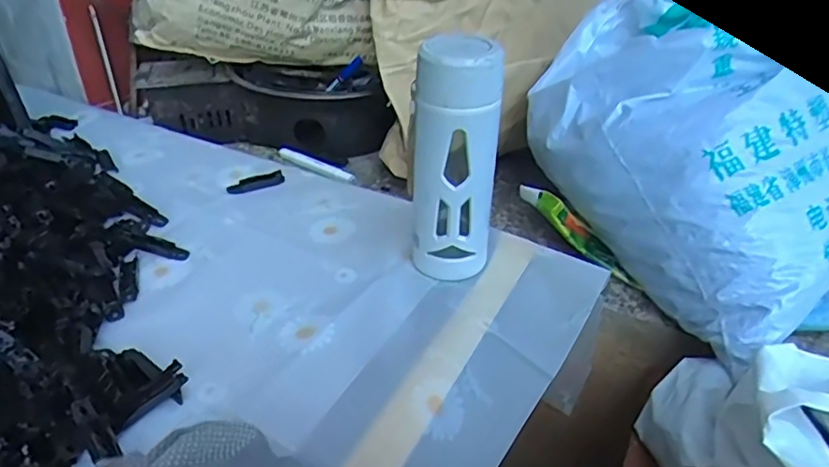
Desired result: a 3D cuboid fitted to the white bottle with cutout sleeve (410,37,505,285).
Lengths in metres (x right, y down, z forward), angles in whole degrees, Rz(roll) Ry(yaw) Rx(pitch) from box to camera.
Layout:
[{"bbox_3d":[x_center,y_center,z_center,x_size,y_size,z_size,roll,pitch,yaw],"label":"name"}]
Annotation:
[{"bbox_3d":[0.034,-0.057,0.504,0.073,0.207,0.061,6,37,6],"label":"white bottle with cutout sleeve"}]

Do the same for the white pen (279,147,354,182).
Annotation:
[{"bbox_3d":[-0.155,-0.111,0.913,0.154,0.017,0.023,23,38,28],"label":"white pen"}]

